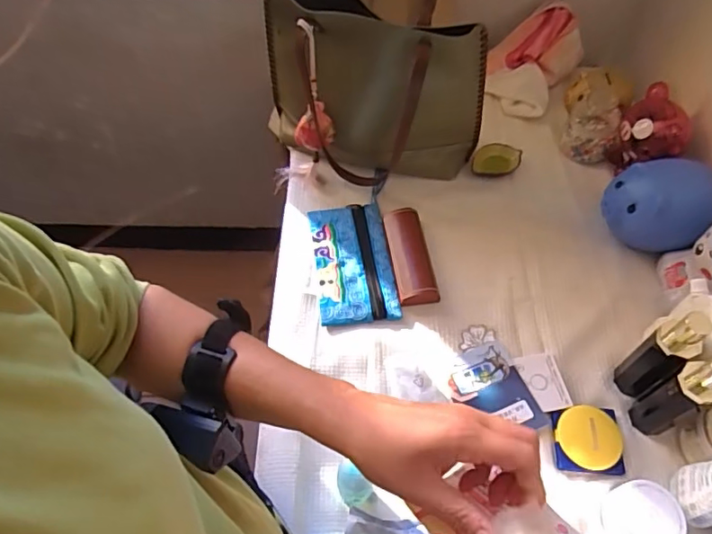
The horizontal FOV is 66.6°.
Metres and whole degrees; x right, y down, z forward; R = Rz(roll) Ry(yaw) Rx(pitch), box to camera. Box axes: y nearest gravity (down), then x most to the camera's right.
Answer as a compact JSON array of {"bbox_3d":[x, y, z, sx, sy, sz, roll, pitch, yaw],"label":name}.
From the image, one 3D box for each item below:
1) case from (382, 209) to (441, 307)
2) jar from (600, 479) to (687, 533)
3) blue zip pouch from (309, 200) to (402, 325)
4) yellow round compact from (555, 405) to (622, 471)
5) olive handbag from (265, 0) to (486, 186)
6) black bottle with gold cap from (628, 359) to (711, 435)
[{"bbox_3d":[0.078,-0.019,0.815,0.059,0.033,0.157,-8,59,-7],"label":"case"},{"bbox_3d":[0.329,0.291,0.625,0.077,0.046,0.076,1,58,-1],"label":"jar"},{"bbox_3d":[-0.006,-0.009,0.818,0.113,0.013,0.202,-6,59,-5],"label":"blue zip pouch"},{"bbox_3d":[0.293,0.212,0.680,0.071,0.023,0.076,1,58,-1],"label":"yellow round compact"},{"bbox_3d":[0.017,-0.250,0.810,0.333,0.285,0.118,16,59,9],"label":"olive handbag"},{"bbox_3d":[0.386,0.149,0.634,0.049,0.168,0.046,1,58,-1],"label":"black bottle with gold cap"}]

